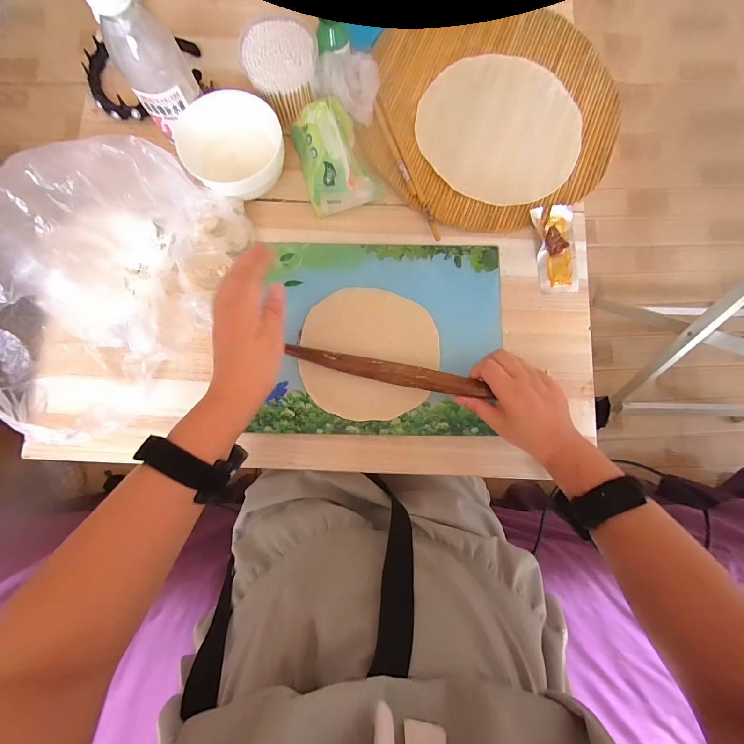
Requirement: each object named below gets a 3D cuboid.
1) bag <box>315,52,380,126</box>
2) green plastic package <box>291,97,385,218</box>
[{"bbox_3d":[-0.029,-0.363,0.411,0.075,0.040,0.064,19,82,0],"label":"bag"},{"bbox_3d":[-0.042,-0.274,0.420,0.095,0.064,0.122,-15,83,-4],"label":"green plastic package"}]

